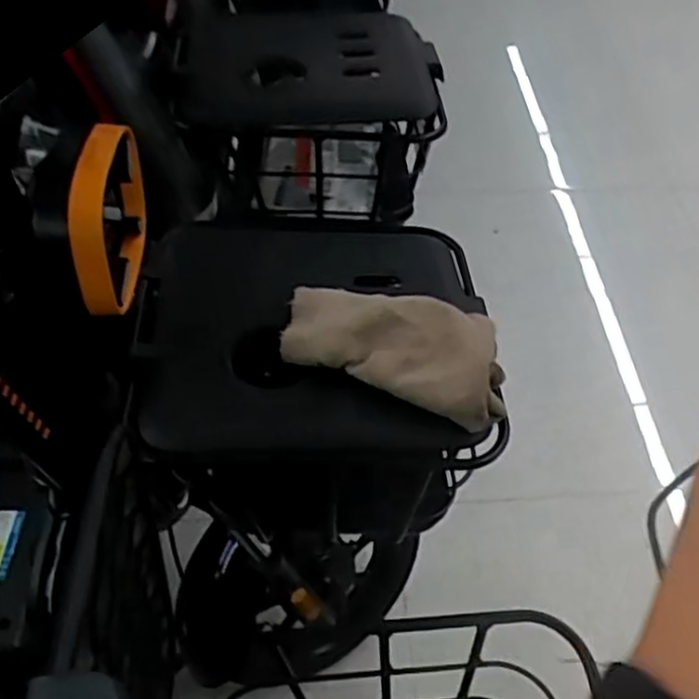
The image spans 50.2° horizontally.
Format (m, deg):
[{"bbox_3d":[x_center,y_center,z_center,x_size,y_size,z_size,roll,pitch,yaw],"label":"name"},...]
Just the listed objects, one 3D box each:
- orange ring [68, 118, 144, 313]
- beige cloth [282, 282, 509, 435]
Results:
[{"bbox_3d":[-0.188,-0.110,0.579,0.032,0.117,0.128,2,55,-2],"label":"orange ring"},{"bbox_3d":[0.041,-0.008,0.641,0.193,0.041,0.106,20,56,11],"label":"beige cloth"}]

